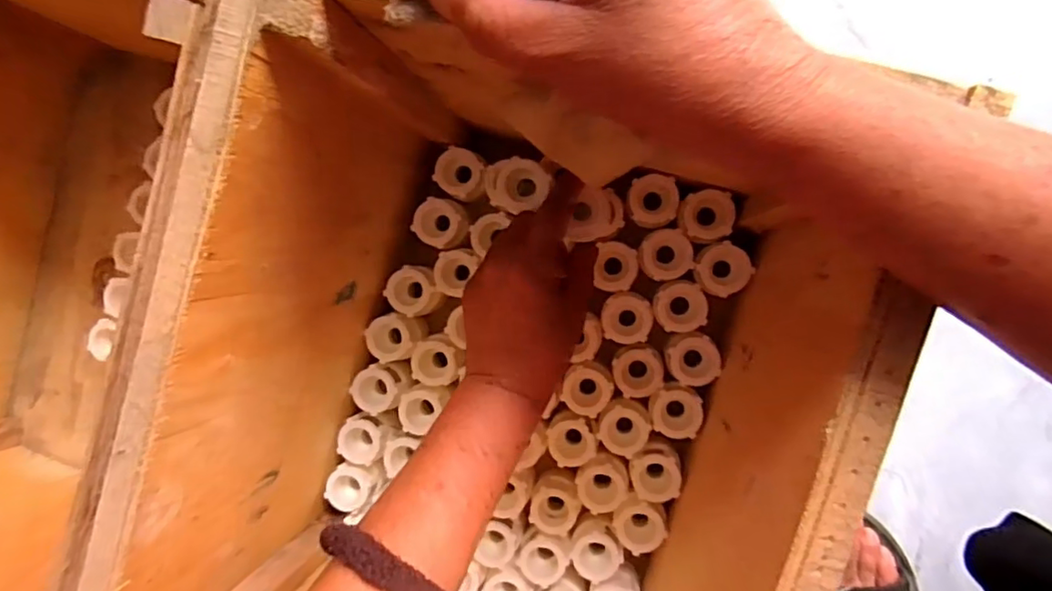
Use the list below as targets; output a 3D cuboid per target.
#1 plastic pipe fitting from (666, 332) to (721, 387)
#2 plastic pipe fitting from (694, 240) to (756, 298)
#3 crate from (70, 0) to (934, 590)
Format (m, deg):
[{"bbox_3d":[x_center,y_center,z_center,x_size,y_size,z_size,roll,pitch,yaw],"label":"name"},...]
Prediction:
[{"bbox_3d":[0.124,0.046,0.440,0.037,0.031,0.038,0,92,9],"label":"plastic pipe fitting"},{"bbox_3d":[0.144,-0.020,0.434,0.038,0.019,0.037,-30,87,9],"label":"plastic pipe fitting"},{"bbox_3d":[-0.021,0.073,0.360,0.316,0.234,0.387,17,94,8],"label":"crate"}]

